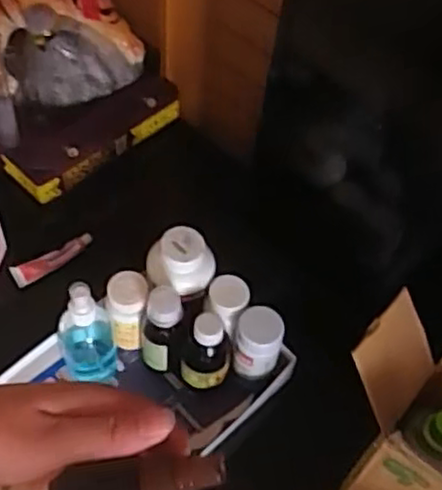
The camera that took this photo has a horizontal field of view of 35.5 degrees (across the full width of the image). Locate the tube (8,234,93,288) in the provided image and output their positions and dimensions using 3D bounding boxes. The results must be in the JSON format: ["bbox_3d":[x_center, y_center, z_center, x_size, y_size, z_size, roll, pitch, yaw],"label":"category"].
[{"bbox_3d":[-0.205,0.019,0.855,0.108,0.030,0.025,-29,62,-22],"label":"tube"}]

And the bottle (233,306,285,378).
[{"bbox_3d":[0.039,0.103,0.739,0.046,0.079,0.047,2,55,-3],"label":"bottle"}]

